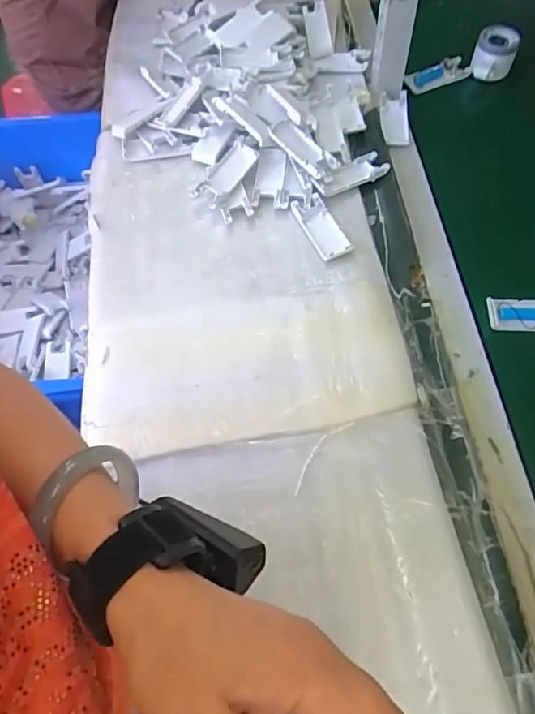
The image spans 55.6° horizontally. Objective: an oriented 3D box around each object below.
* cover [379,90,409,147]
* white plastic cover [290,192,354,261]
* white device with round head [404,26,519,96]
[{"bbox_3d":[0.185,-0.348,0.742,0.041,0.009,0.109,4,62,5],"label":"cover"},{"bbox_3d":[0.068,-0.166,0.650,0.046,0.012,0.105,-20,63,-8],"label":"white plastic cover"},{"bbox_3d":[0.308,-0.463,0.808,0.187,0.045,0.068,-18,62,11],"label":"white device with round head"}]

